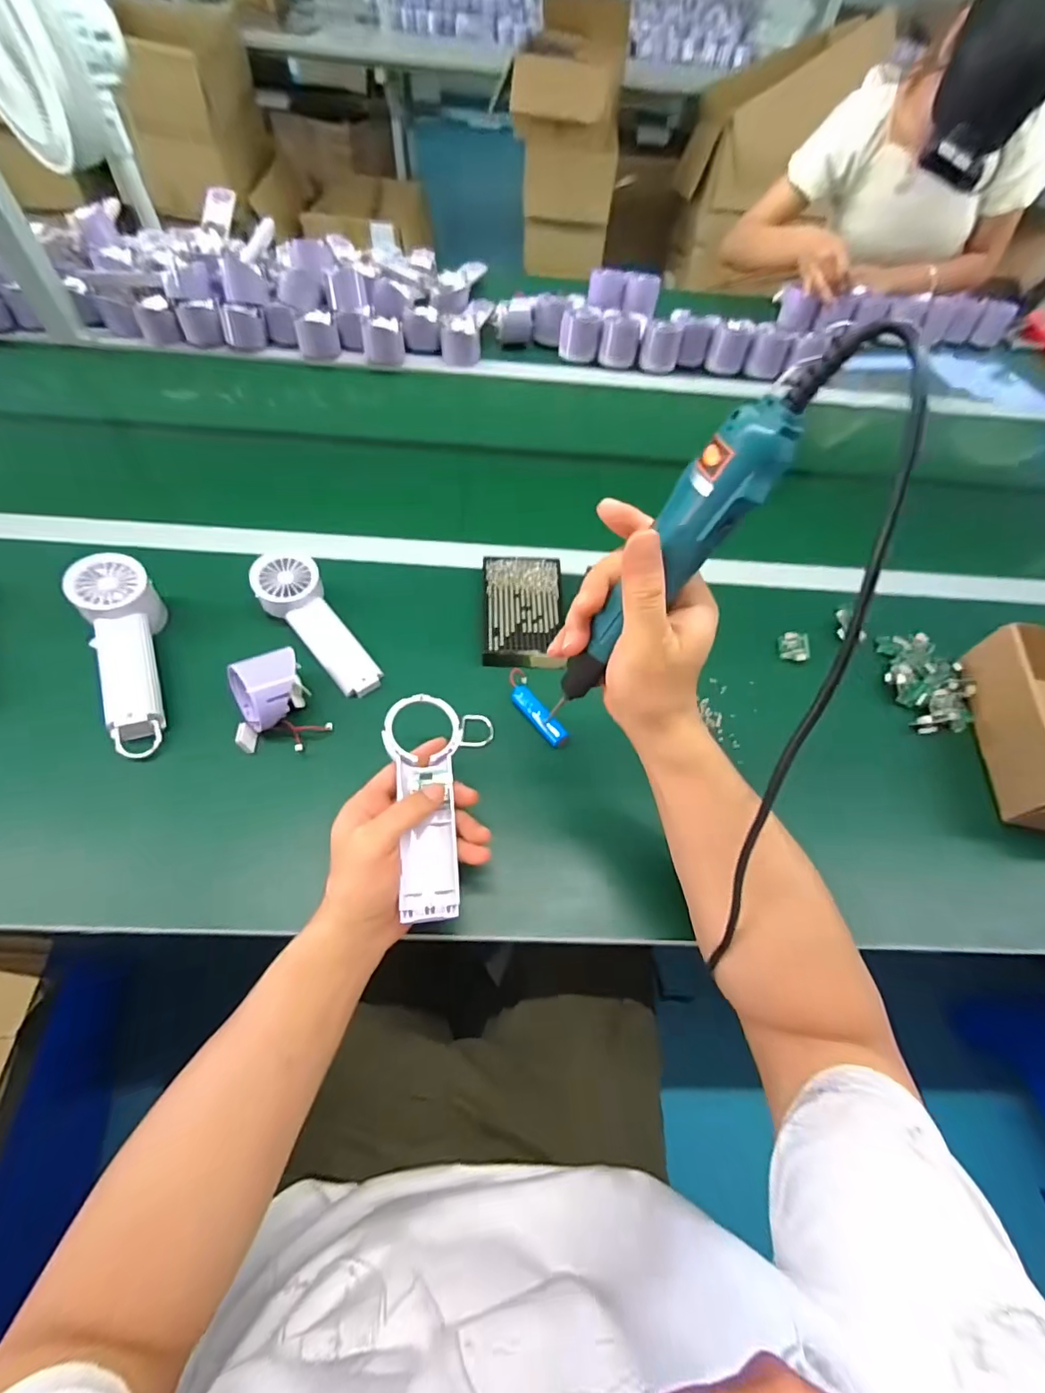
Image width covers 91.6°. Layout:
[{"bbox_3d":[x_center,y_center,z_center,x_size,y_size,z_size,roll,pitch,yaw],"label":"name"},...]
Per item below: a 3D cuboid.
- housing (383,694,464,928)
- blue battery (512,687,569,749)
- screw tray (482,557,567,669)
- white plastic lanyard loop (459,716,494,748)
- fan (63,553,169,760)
[{"bbox_3d":[-0.074,0.080,0.394,0.057,0.016,0.171,-5,69,-7],"label":"housing"},{"bbox_3d":[0.015,0.019,0.486,0.020,0.018,0.072,-33,66,-22],"label":"blue battery"},{"bbox_3d":[0.001,-0.093,0.552,0.082,0.020,0.141,1,58,-4],"label":"screw tray"},{"bbox_3d":[-0.043,0.034,0.487,0.031,0.010,0.029,3,58,-2],"label":"white plastic lanyard loop"},{"bbox_3d":[-0.367,-0.035,0.473,0.066,0.056,0.200,-16,76,-14],"label":"fan"}]

